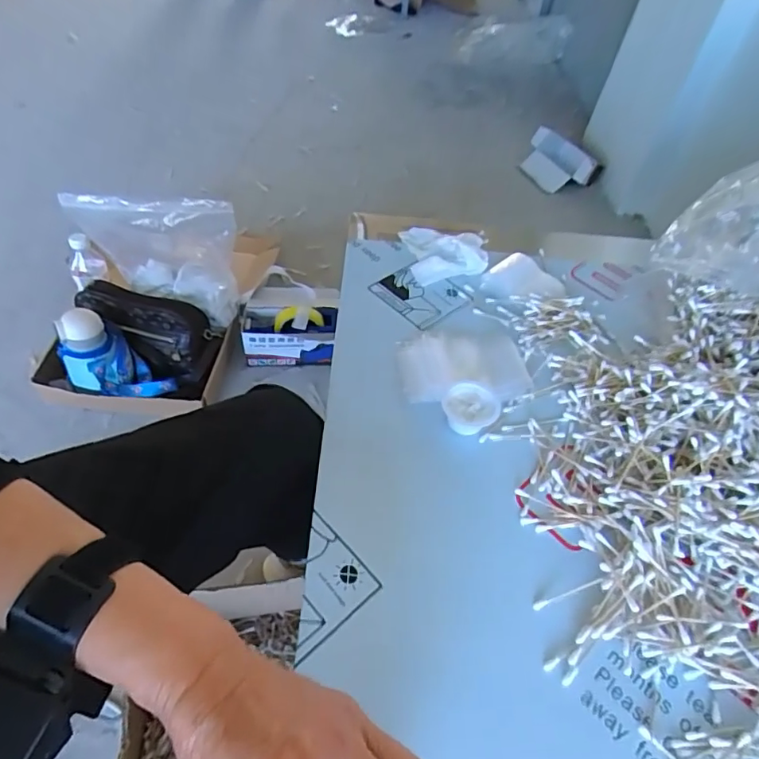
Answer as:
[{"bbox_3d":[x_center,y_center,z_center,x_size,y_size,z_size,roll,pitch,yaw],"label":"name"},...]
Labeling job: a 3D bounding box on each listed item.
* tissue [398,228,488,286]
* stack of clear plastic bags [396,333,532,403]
[{"bbox_3d":[0.082,-0.170,0.653,0.097,0.037,0.106,-3,52,-7],"label":"tissue"},{"bbox_3d":[0.083,-0.015,0.525,0.122,0.015,0.084,-2,52,-7],"label":"stack of clear plastic bags"}]

